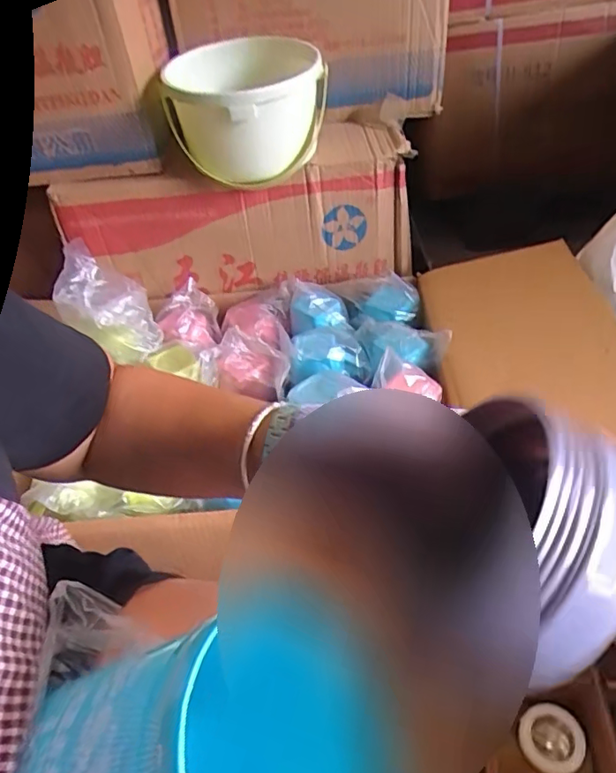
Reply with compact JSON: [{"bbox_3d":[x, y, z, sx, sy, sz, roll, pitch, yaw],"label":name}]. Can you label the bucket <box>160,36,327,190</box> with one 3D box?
[{"bbox_3d":[-0.090,-0.409,0.831,0.230,0.142,0.217,-11,44,-3],"label":"bucket"}]

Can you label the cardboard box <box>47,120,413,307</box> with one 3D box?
[{"bbox_3d":[-0.112,-0.298,0.941,0.549,0.236,0.256,-5,44,4],"label":"cardboard box"}]

